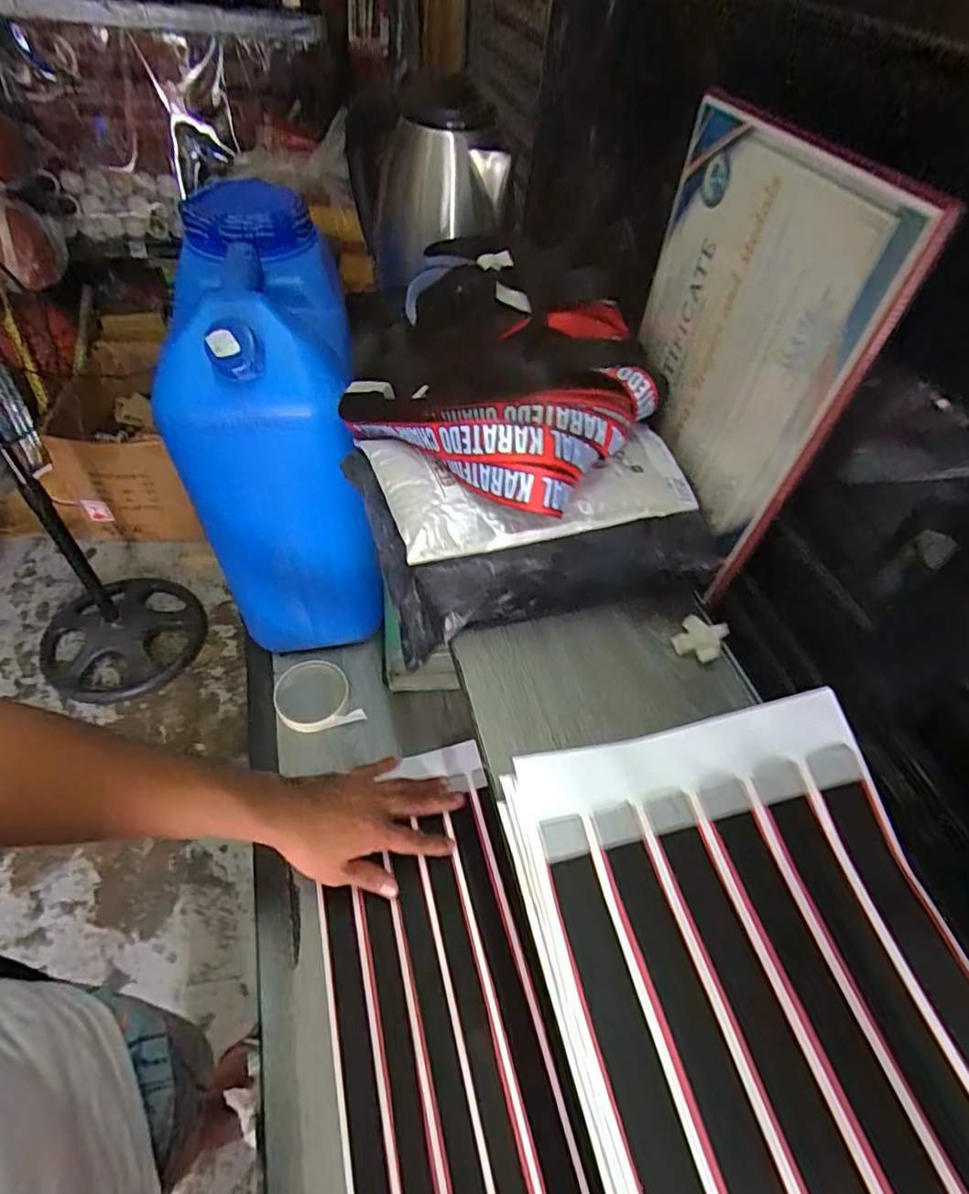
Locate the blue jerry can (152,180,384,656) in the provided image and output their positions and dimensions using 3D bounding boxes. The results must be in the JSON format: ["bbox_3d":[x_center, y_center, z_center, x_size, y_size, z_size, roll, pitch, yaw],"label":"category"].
[{"bbox_3d":[-0.230,-0.164,0.668,0.172,0.413,0.298,-8,52,-13],"label":"blue jerry can"}]

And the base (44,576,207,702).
[{"bbox_3d":[-1.011,0.099,1.634,0.427,0.062,0.407,-8,52,-13],"label":"base"}]

